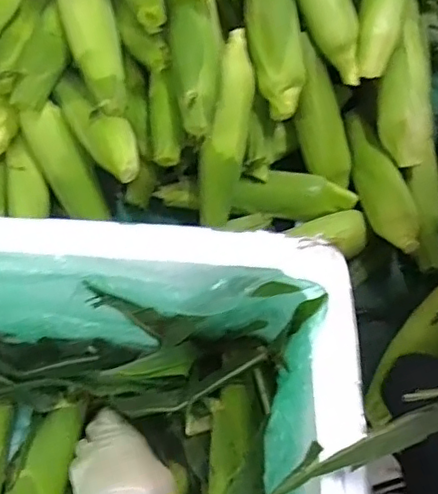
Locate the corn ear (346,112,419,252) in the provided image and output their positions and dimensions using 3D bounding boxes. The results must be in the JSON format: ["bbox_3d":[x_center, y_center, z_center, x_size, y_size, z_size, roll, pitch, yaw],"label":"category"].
[{"bbox_3d":[0.204,-0.093,0.736,0.056,0.042,0.225,-11,67,-6],"label":"corn ear"}]

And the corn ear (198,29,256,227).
[{"bbox_3d":[0.011,-0.141,0.684,0.049,0.048,0.230,9,92,2],"label":"corn ear"}]

